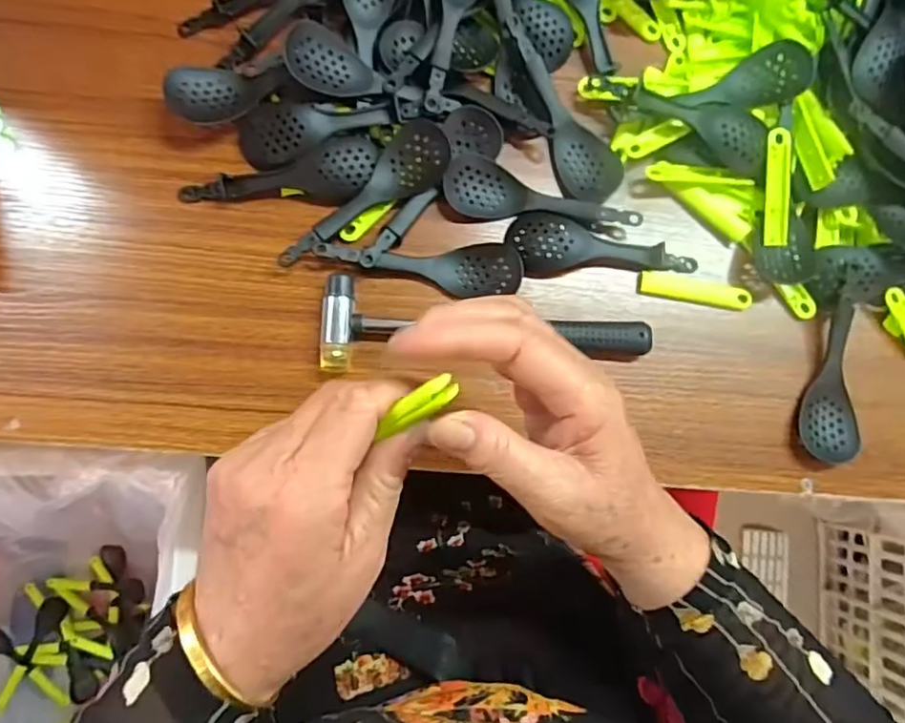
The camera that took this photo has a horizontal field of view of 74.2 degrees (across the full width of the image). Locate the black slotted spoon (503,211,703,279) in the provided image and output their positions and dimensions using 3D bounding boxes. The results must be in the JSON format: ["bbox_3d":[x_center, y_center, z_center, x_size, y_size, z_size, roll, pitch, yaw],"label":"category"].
[{"bbox_3d":[0.100,-0.078,0.394,0.124,0.014,0.040,-1,84,-4],"label":"black slotted spoon"}]

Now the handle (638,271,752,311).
[{"bbox_3d":[0.163,-0.049,0.404,0.075,0.007,0.017,10,83,-3],"label":"handle"}]

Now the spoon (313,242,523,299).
[{"bbox_3d":[-0.020,-0.059,0.382,0.126,0.015,0.034,-2,84,-4],"label":"spoon"}]

